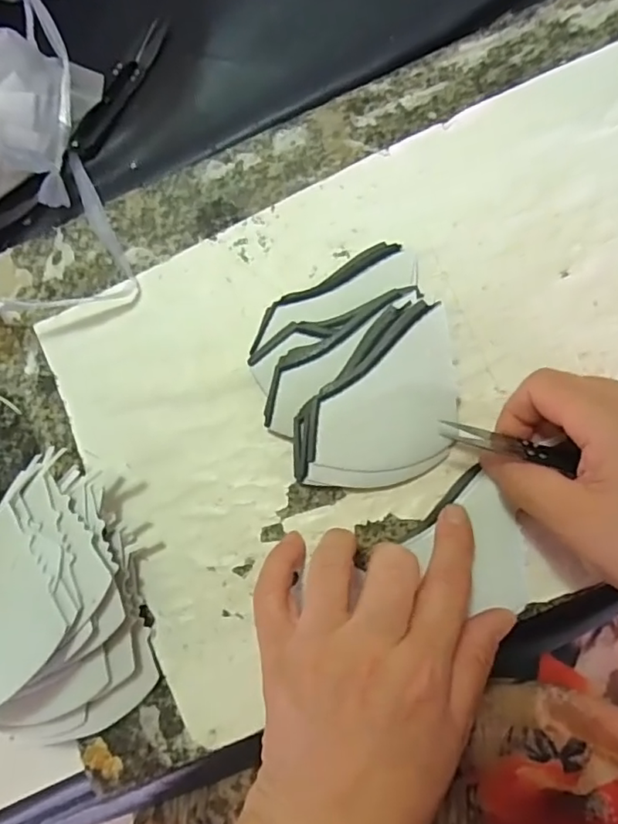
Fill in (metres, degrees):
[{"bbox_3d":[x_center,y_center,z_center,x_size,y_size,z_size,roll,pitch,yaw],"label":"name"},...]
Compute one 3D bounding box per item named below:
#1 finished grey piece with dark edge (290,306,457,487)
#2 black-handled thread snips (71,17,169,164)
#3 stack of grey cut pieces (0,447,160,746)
[{"bbox_3d":[0.033,-0.007,0.290,0.080,0.022,0.087,-3,83,5],"label":"finished grey piece with dark edge"},{"bbox_3d":[-0.118,-0.203,0.355,0.019,0.007,0.100,29,86,8],"label":"black-handled thread snips"},{"bbox_3d":[-0.134,0.093,0.277,0.087,0.053,0.139,-16,82,3],"label":"stack of grey cut pieces"}]

